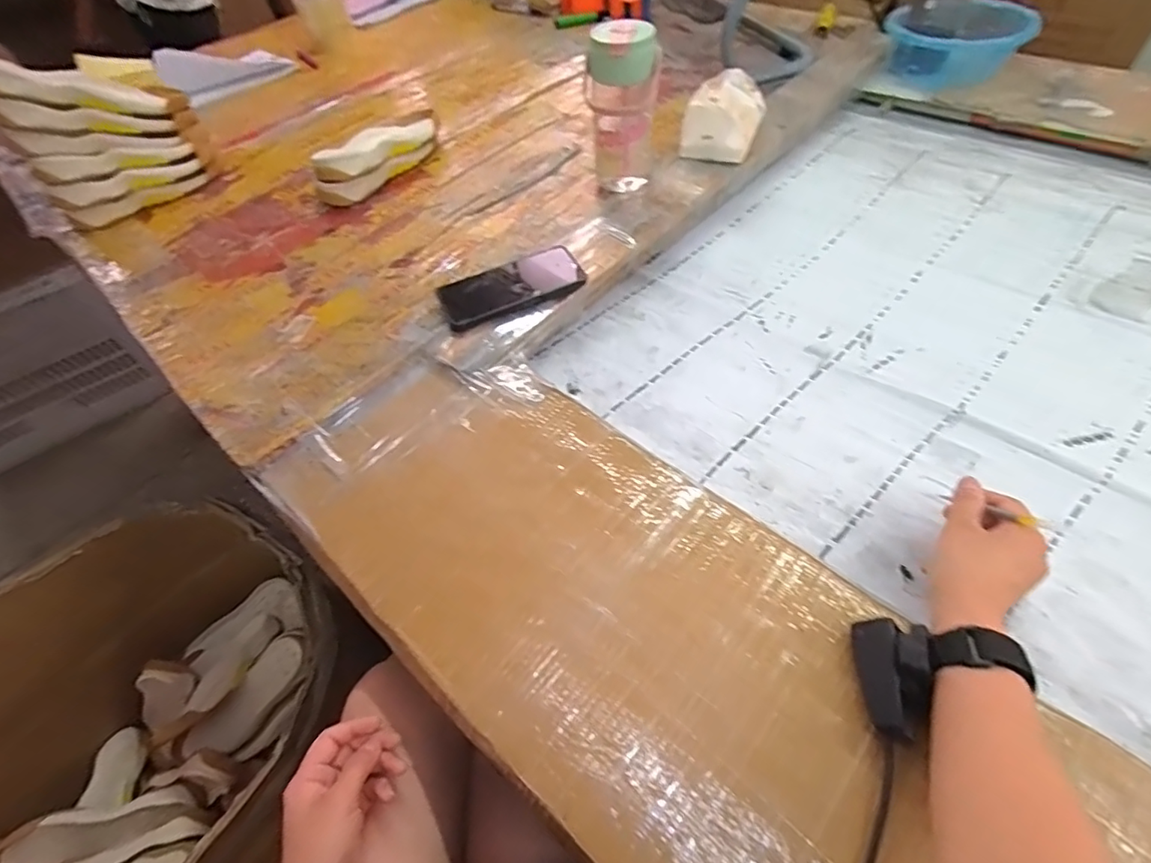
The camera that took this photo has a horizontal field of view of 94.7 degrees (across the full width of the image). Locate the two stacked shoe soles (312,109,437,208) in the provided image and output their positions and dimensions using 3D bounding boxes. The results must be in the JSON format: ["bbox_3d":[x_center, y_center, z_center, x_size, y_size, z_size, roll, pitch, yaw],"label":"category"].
[{"bbox_3d":[-0.304,-0.433,0.827,0.080,0.055,0.228,30,60,29],"label":"two stacked shoe soles"}]

